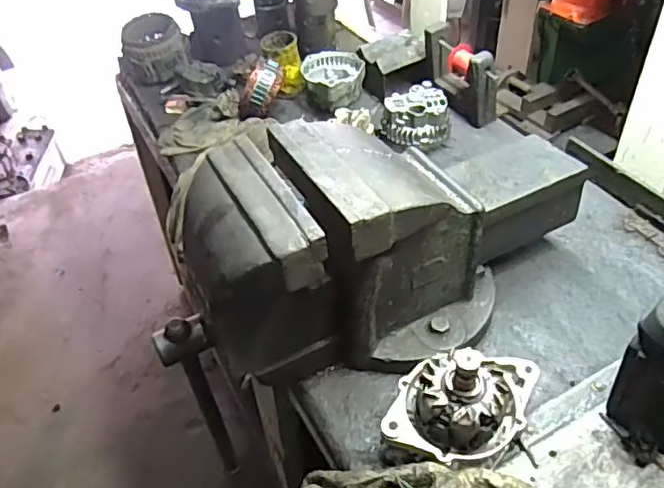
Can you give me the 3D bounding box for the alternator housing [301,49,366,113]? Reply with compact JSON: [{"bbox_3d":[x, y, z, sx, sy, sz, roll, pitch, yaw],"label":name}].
[{"bbox_3d":[0.005,-0.325,1.183,0.125,0.071,0.159,-5,44,1],"label":"alternator housing"}]

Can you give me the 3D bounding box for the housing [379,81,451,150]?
[{"bbox_3d":[0.155,-0.229,1.051,0.102,0.066,0.116,32,56,32],"label":"housing"}]

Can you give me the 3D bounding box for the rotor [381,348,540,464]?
[{"bbox_3d":[0.137,0.151,0.607,0.134,0.109,0.135,15,48,20],"label":"rotor"}]

